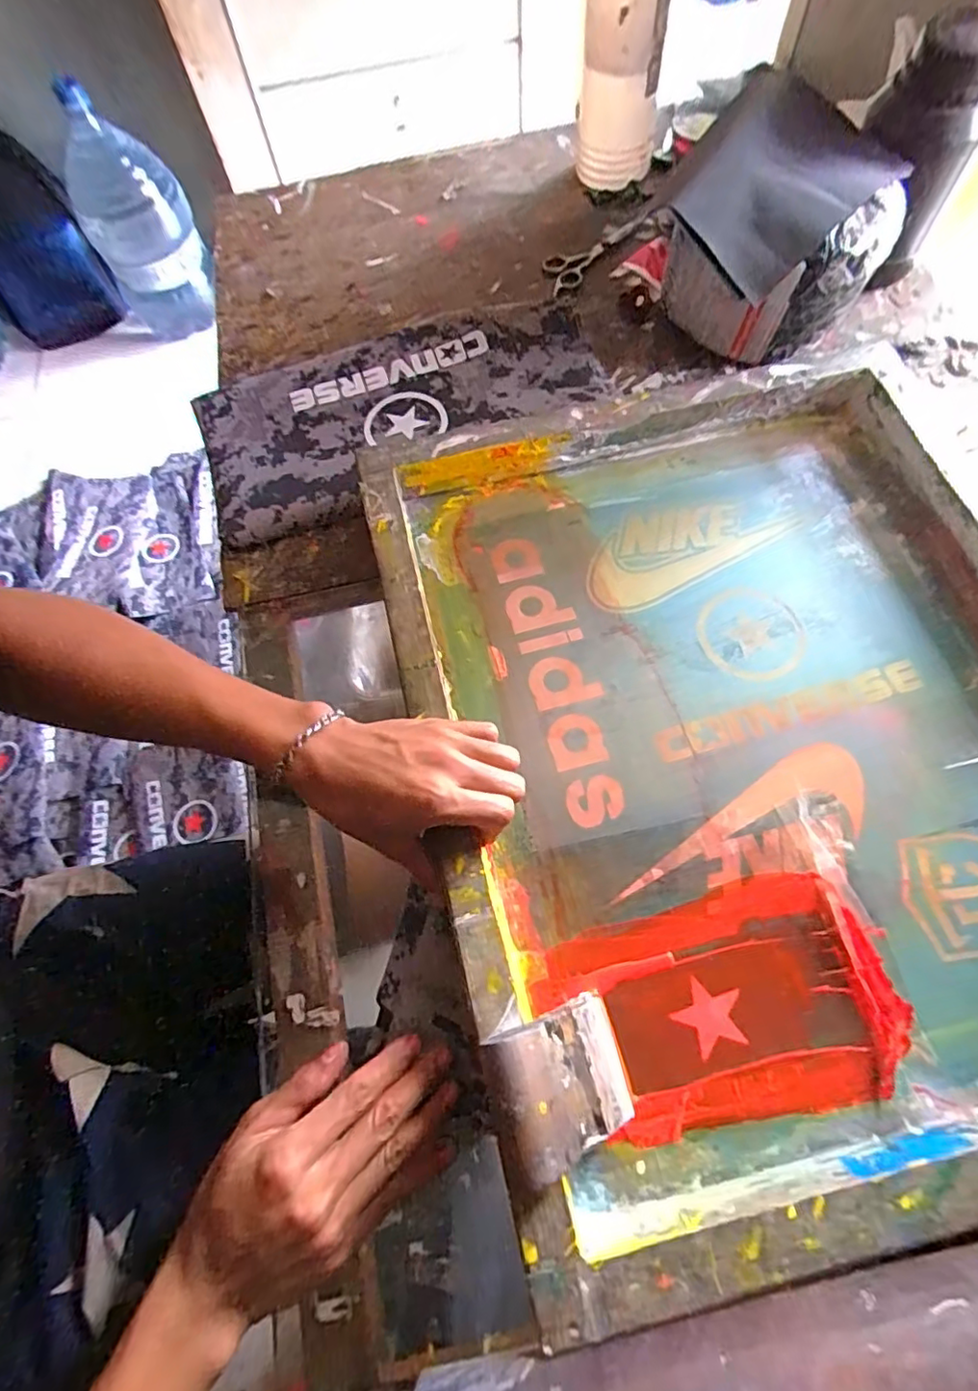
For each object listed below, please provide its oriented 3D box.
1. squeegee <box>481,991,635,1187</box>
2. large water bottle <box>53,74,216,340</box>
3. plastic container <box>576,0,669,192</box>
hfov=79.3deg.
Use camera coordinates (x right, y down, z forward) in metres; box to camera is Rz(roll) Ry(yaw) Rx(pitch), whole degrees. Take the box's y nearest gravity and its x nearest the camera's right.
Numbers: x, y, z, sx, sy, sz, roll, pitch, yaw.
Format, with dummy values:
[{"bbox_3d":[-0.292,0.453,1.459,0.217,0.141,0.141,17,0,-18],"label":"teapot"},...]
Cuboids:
[{"bbox_3d":[0.033,0.198,0.301,0.026,0.092,0.062,-35,62,35],"label":"squeegee"},{"bbox_3d":[-0.814,-1.097,1.394,0.235,0.466,0.199,-32,70,-10],"label":"large water bottle"},{"bbox_3d":[0.132,-0.636,0.590,0.083,0.235,0.076,9,69,7],"label":"plastic container"}]

